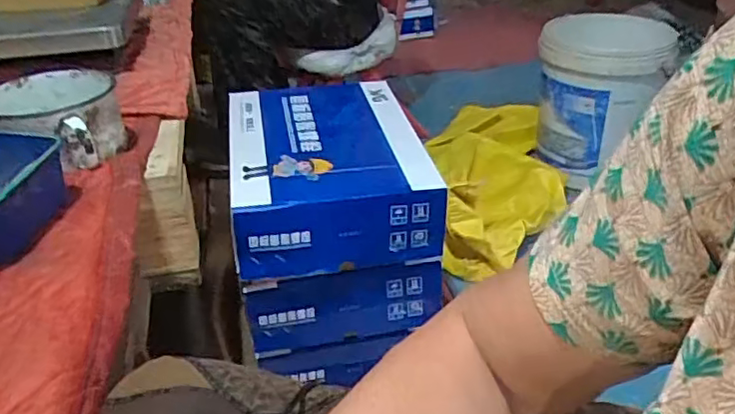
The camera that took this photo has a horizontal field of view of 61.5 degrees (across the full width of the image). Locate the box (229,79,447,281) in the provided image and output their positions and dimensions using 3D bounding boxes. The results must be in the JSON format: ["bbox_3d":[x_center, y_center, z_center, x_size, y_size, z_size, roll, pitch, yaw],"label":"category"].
[{"bbox_3d":[-0.061,-0.067,1.000,0.306,0.126,0.389,-7,32,-9],"label":"box"}]

